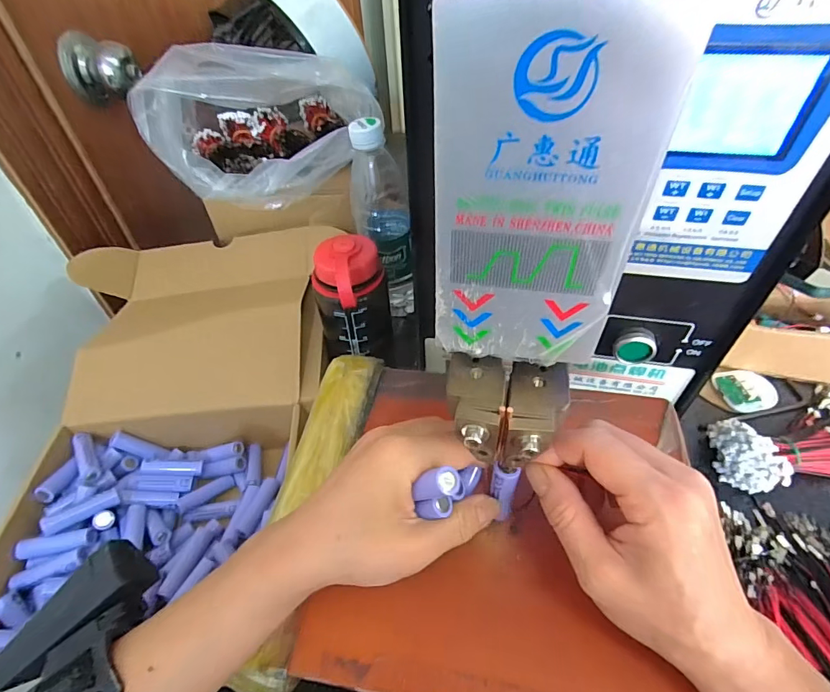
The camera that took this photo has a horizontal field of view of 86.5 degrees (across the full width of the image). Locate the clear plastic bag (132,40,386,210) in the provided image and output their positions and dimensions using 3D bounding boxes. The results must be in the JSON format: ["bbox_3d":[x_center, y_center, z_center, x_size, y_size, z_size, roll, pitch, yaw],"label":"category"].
[{"bbox_3d":[-0.199,-0.246,0.473,0.164,0.129,0.204,-36,53,-28],"label":"clear plastic bag"}]

